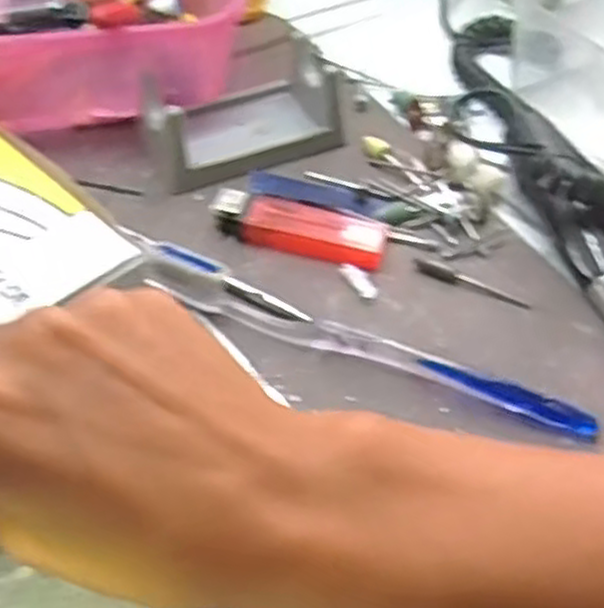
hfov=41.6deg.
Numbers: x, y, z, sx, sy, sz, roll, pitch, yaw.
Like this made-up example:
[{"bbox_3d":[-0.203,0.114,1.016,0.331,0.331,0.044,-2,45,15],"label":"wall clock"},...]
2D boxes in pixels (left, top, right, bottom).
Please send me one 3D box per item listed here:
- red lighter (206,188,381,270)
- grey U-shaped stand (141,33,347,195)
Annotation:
[{"bbox_3d":[-0.002,-0.036,0.363,0.079,0.008,0.026,12,48,7],"label":"red lighter"},{"bbox_3d":[-0.032,-0.097,0.401,0.098,0.038,0.061,-23,54,-21],"label":"grey U-shaped stand"}]

